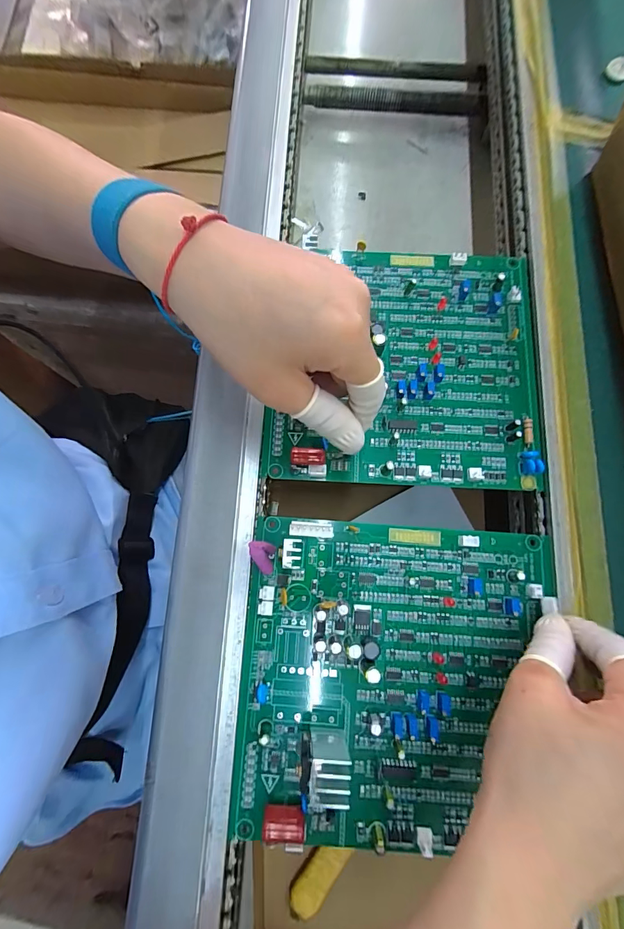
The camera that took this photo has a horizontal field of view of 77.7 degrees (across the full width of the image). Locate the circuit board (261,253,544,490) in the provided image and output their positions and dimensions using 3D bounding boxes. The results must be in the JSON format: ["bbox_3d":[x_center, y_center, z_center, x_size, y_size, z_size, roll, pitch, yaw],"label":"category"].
[{"bbox_3d":[0.063,-0.075,0.271,0.179,0.018,0.176,4,77,2],"label":"circuit board"}]

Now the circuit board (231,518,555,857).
[{"bbox_3d":[0.049,0.124,0.228,0.179,0.015,0.173,3,77,2],"label":"circuit board"}]

